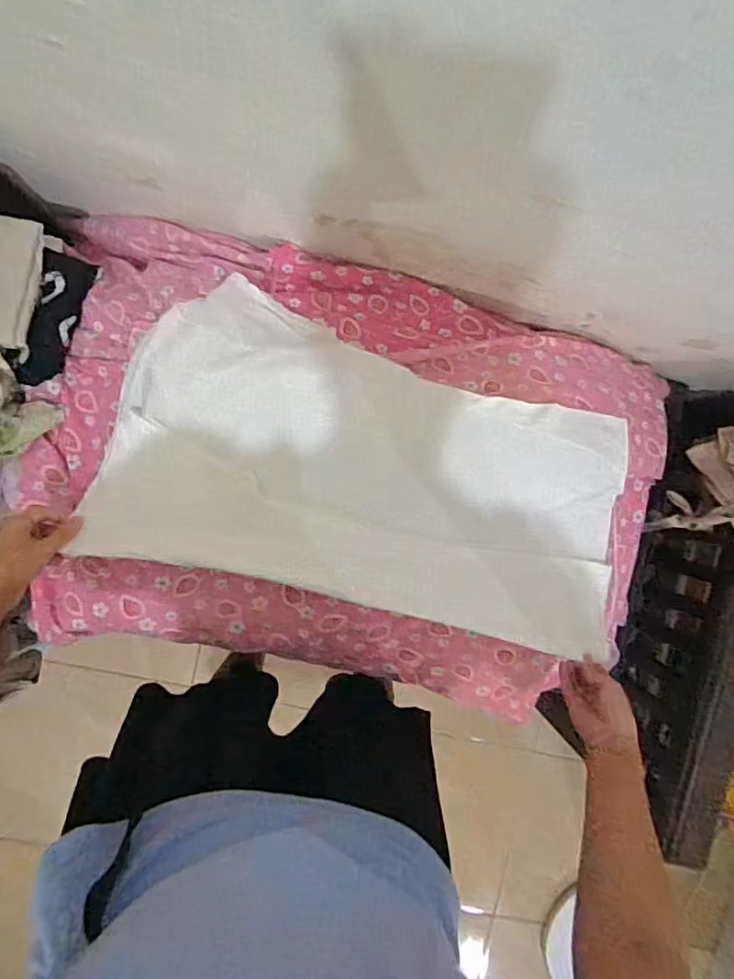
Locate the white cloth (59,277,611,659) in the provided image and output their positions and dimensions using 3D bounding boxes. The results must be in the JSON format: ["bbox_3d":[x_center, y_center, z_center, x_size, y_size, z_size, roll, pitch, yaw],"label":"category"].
[{"bbox_3d":[0.024,-0.006,0.642,0.574,0.060,0.301,19,91,-6],"label":"white cloth"}]

